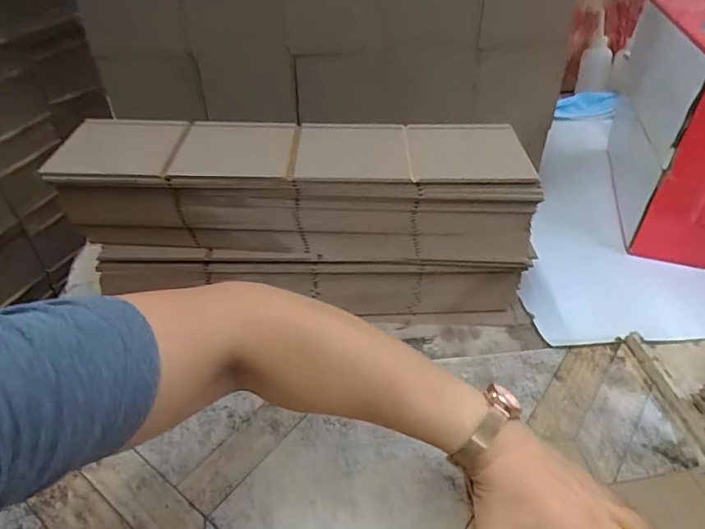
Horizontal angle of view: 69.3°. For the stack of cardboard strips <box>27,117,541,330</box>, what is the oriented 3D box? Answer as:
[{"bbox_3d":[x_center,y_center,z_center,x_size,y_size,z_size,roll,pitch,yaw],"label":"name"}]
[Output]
[{"bbox_3d":[-0.042,-0.044,0.534,0.449,0.173,0.120,0,40,-2],"label":"stack of cardboard strips"}]

